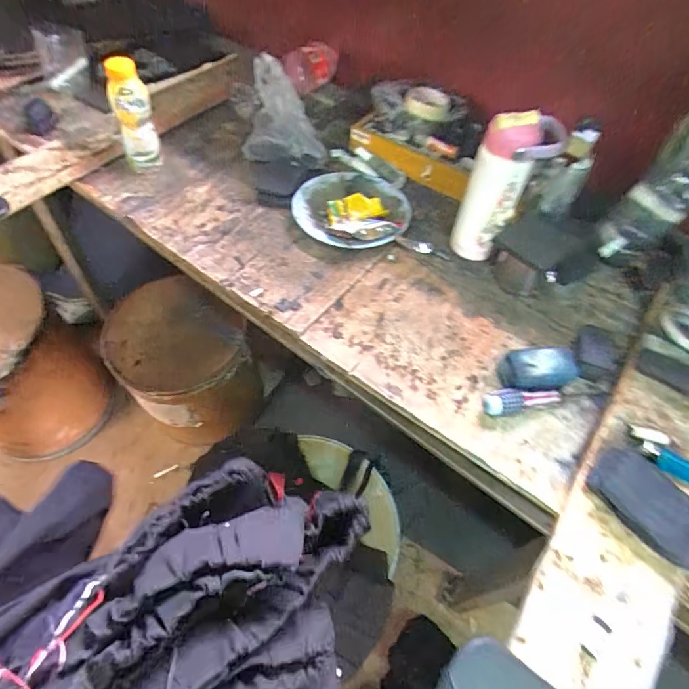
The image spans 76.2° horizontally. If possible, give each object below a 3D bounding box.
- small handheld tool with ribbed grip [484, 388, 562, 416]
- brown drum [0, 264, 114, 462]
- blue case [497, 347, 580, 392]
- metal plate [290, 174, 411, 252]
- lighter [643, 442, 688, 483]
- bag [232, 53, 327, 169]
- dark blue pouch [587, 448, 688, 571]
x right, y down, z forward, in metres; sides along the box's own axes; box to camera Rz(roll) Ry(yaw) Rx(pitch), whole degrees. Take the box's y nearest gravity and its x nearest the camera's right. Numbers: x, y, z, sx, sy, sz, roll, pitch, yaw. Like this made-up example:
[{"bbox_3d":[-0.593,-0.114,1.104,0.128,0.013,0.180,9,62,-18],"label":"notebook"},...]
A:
[{"bbox_3d":[0.225,0.074,0.558,0.099,0.031,0.030,-2,56,-5],"label":"small handheld tool with ribbed grip"},{"bbox_3d":[-0.927,0.071,1.229,0.384,0.428,0.383,19,57,9],"label":"brown drum"},{"bbox_3d":[0.254,0.037,0.580,0.098,0.054,0.056,-5,56,-7],"label":"blue case"},{"bbox_3d":[0.020,-0.233,0.752,0.206,0.033,0.188,-27,61,-20],"label":"metal plate"},{"bbox_3d":[0.393,0.146,0.514,0.087,0.014,0.023,24,58,13],"label":"lighter"},{"bbox_3d":[-0.128,-0.436,0.816,0.142,0.135,0.211,-11,57,-11],"label":"bag"},{"bbox_3d":[0.324,0.171,0.464,0.055,0.033,0.120,-31,63,-22],"label":"dark blue pouch"}]

